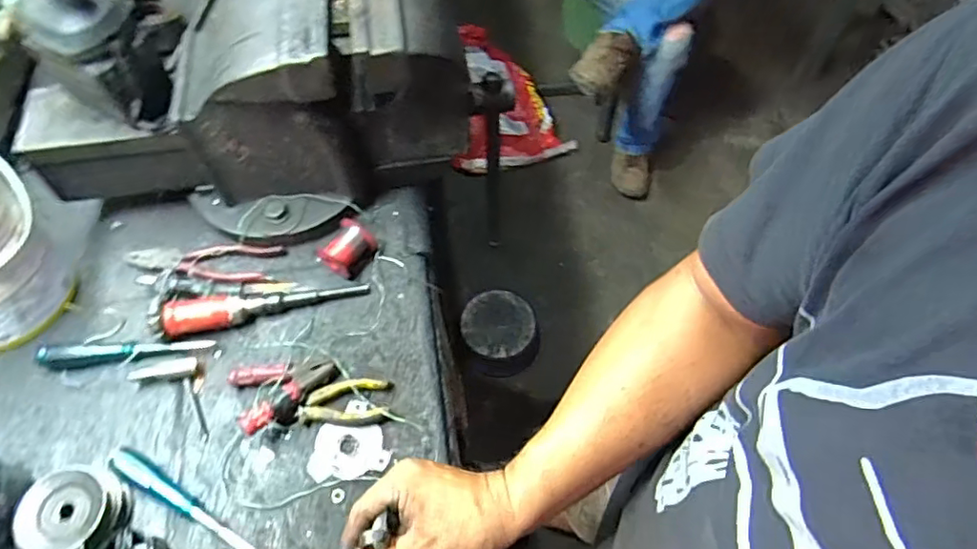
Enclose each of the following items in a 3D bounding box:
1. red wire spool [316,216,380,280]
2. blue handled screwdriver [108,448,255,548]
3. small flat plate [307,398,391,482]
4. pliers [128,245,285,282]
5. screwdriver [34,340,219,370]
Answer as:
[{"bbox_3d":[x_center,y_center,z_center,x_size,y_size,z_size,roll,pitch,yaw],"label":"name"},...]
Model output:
[{"bbox_3d":[-0.178,-0.033,0.729,0.056,0.047,0.062,23,62,13],"label":"red wire spool"},{"bbox_3d":[-0.305,0.230,0.584,0.171,0.030,0.024,28,63,16],"label":"blue handled screwdriver"},{"bbox_3d":[-0.154,0.188,0.634,0.082,0.011,0.077,1,59,-2],"label":"small flat plate"},{"bbox_3d":[-0.359,-0.015,0.733,0.192,0.010,0.052,2,59,1],"label":"pliers"},{"bbox_3d":[-0.407,0.083,0.661,0.179,0.022,0.025,-6,60,-3],"label":"screwdriver"}]

